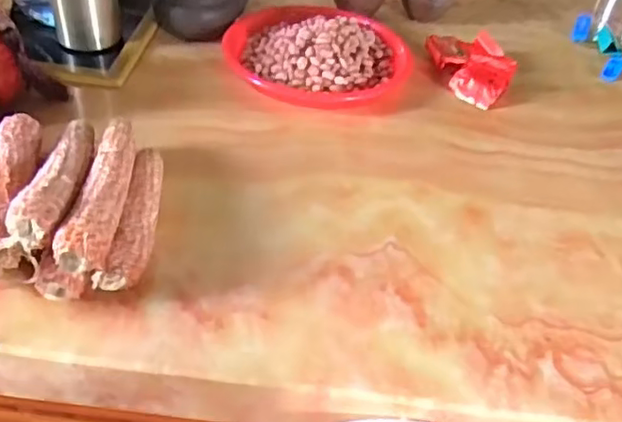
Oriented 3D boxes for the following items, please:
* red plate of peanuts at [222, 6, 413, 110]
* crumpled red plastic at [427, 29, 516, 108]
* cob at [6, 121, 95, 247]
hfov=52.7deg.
[{"bbox_3d":[0.007,-0.178,0.683,0.189,0.038,0.183,4,42,-3],"label":"red plate of peanuts"},{"bbox_3d":[0.174,-0.160,0.691,0.082,0.031,0.125,5,42,-2],"label":"crumpled red plastic"},{"bbox_3d":[-0.179,-0.033,0.456,0.031,0.029,0.144,4,42,-3],"label":"cob"}]

